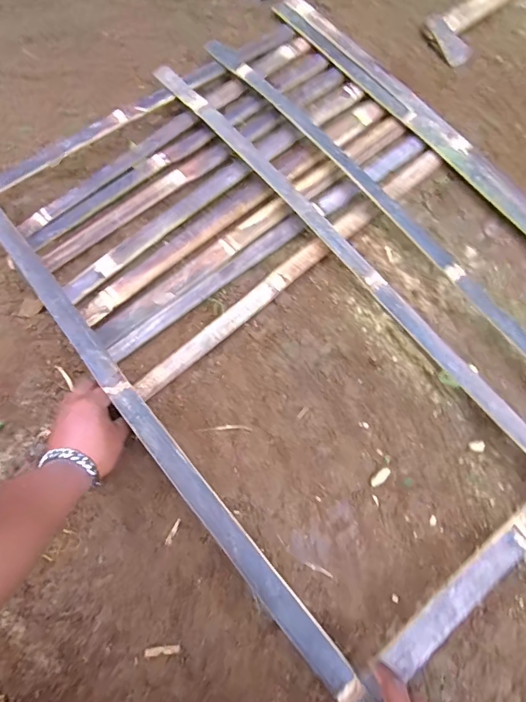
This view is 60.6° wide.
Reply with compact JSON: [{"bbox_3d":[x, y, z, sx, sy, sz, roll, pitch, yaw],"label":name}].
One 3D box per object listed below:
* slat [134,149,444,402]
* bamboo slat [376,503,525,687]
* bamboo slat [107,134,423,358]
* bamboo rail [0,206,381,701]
[{"bbox_3d":[0.052,-0.125,0.655,0.570,0.014,0.037,-39,78,-11],"label":"slat"},{"bbox_3d":[0.340,0.183,0.537,0.516,0.016,0.039,-36,78,-15],"label":"bamboo slat"},{"bbox_3d":[0.018,-0.164,0.668,0.567,0.006,0.038,-36,78,-10],"label":"bamboo slat"},{"bbox_3d":[-0.152,0.069,0.537,0.038,0.033,0.818,-38,77,-10],"label":"bamboo rail"}]

